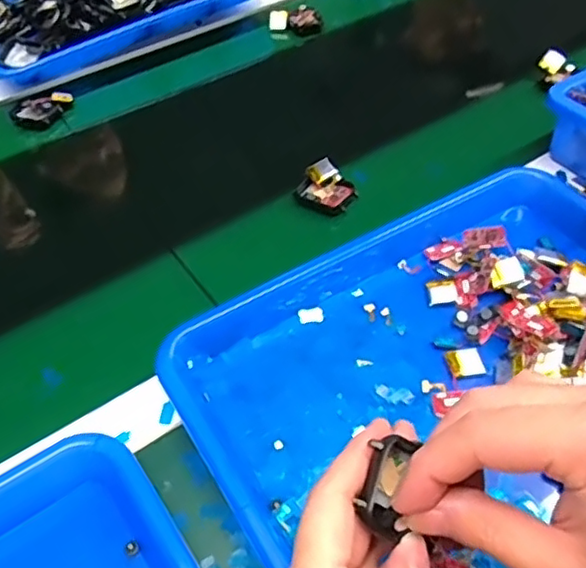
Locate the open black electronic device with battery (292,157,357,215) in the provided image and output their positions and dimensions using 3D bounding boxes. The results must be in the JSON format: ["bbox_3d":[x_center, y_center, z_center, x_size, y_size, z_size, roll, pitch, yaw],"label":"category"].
[{"bbox_3d":[0.028,-0.081,0.519,0.048,0.017,0.044,28,56,22],"label":"open black electronic device with battery"}]

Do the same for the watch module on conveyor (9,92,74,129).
[{"bbox_3d":[-0.248,-0.172,0.615,0.058,0.016,0.035,-17,52,-12],"label":"watch module on conveyor"}]

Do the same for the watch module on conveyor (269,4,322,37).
[{"bbox_3d":[0.005,-0.314,0.732,0.060,0.022,0.041,5,51,6],"label":"watch module on conveyor"}]

